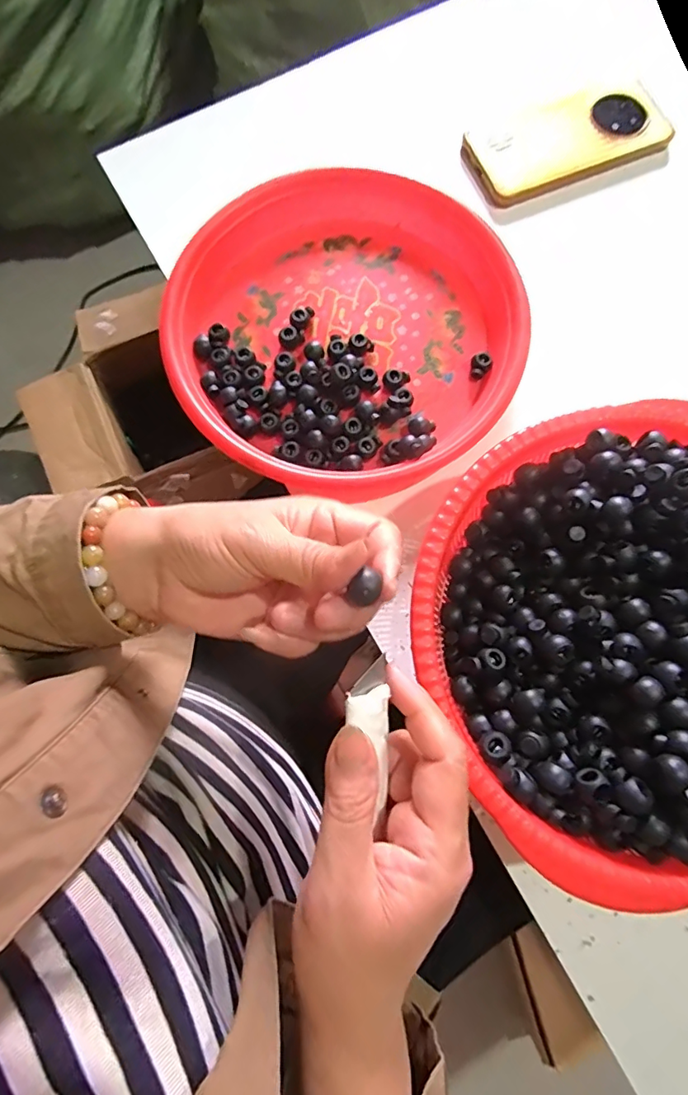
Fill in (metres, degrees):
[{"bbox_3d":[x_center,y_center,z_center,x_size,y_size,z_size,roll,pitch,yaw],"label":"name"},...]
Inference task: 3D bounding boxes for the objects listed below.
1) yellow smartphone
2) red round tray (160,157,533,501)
[{"bbox_3d":[0.182,-0.332,0.411,0.157,0.013,0.069,-21,78,-4],"label":"yellow smartphone"},{"bbox_3d":[0.005,-0.163,0.368,0.240,0.033,0.249,0,78,0],"label":"red round tray"}]

